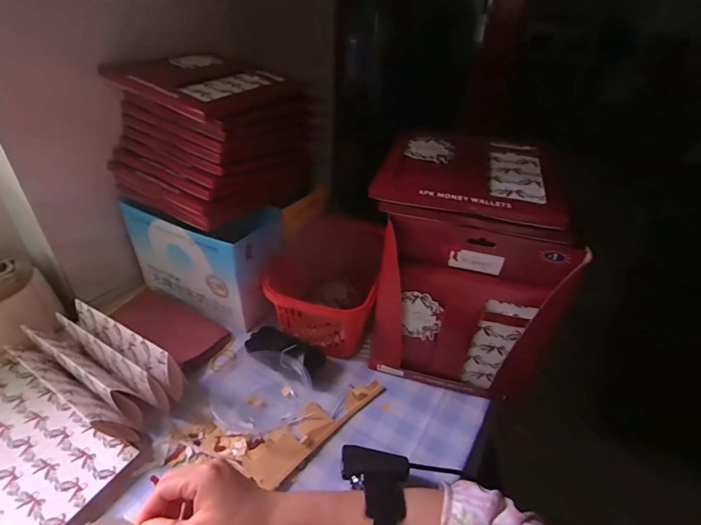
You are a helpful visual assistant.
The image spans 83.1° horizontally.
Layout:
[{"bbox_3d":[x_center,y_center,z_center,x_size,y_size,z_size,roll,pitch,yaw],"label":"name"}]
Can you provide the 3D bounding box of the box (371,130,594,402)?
[{"bbox_3d":[0.137,0.013,0.515,0.210,0.280,0.163,12,37,11],"label":"box"}]

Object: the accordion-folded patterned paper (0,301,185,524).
[{"bbox_3d":[-0.372,0.170,0.426,0.268,0.074,0.278,21,39,22],"label":"accordion-folded patterned paper"}]

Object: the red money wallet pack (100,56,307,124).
[{"bbox_3d":[-0.188,-0.238,0.523,0.207,0.017,0.162,31,48,20],"label":"red money wallet pack"}]

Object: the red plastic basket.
[{"bbox_3d":[-0.036,0.038,0.603,0.158,0.124,0.204,4,36,1],"label":"red plastic basket"}]

